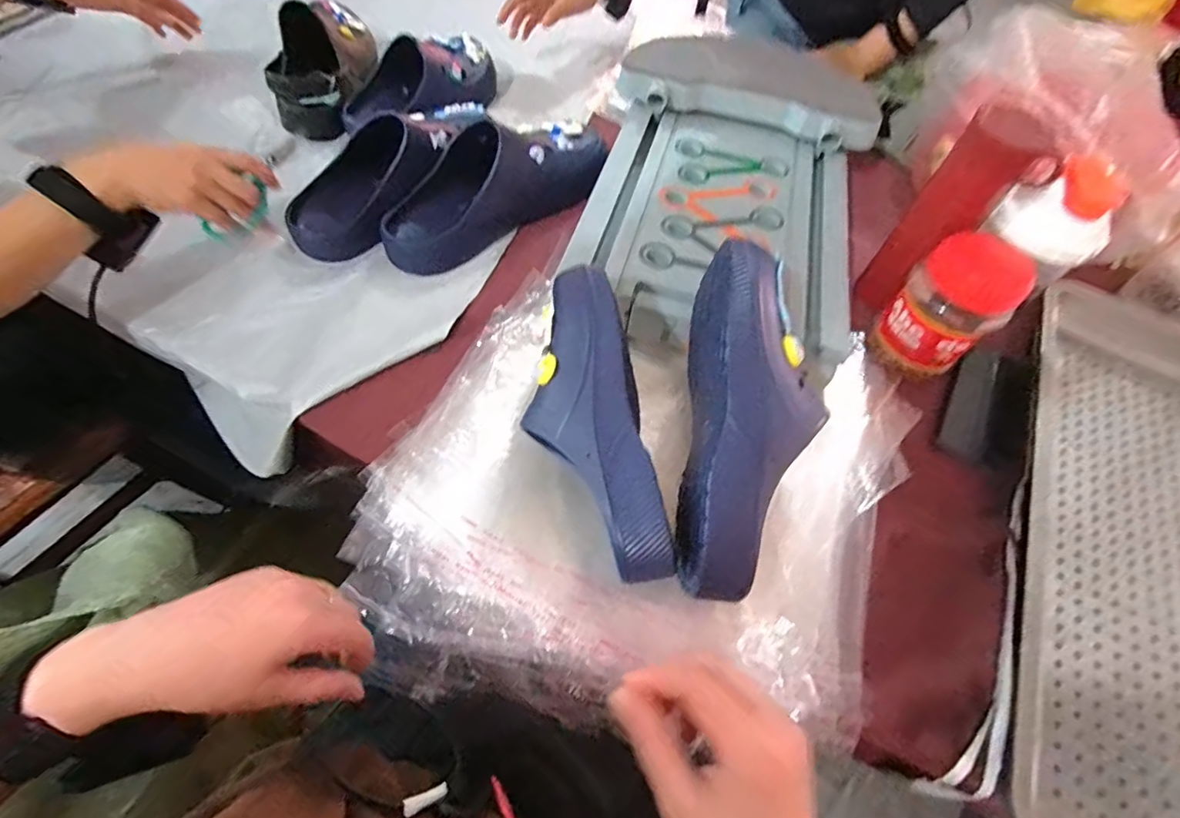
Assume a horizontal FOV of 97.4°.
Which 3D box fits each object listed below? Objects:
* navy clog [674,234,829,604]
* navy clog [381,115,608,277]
[{"bbox_3d":[0.120,0.007,0.402,0.100,0.089,0.262,9,80,4],"label":"navy clog"},{"bbox_3d":[-0.115,-0.284,0.634,0.306,0.104,0.110,-37,69,-23],"label":"navy clog"}]

